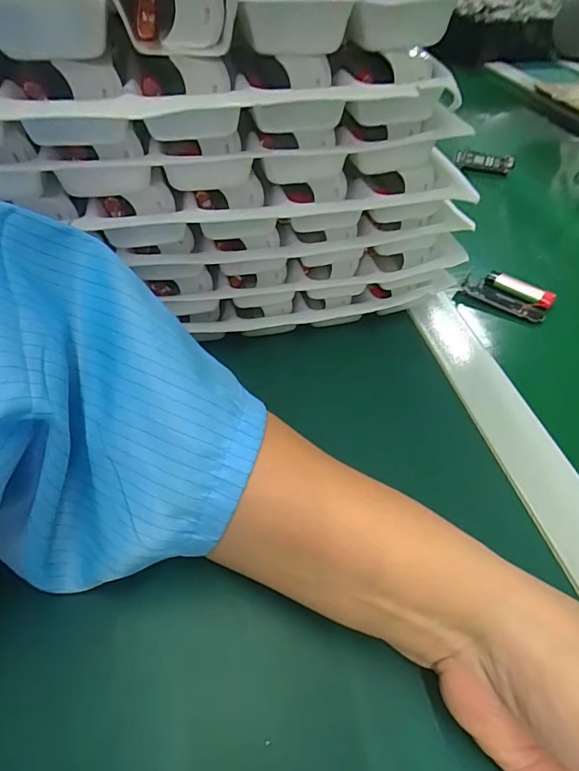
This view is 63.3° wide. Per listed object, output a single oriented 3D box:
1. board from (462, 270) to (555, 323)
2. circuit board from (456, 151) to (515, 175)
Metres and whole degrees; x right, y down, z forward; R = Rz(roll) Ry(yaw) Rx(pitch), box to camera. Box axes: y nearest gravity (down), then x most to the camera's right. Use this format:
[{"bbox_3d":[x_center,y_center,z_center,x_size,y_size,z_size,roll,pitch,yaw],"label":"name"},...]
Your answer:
[{"bbox_3d":[0.179,-0.076,0.384,0.065,0.012,0.040,30,52,23],"label":"board"},{"bbox_3d":[0.232,-0.264,0.559,0.066,0.022,0.012,11,47,7],"label":"circuit board"}]

